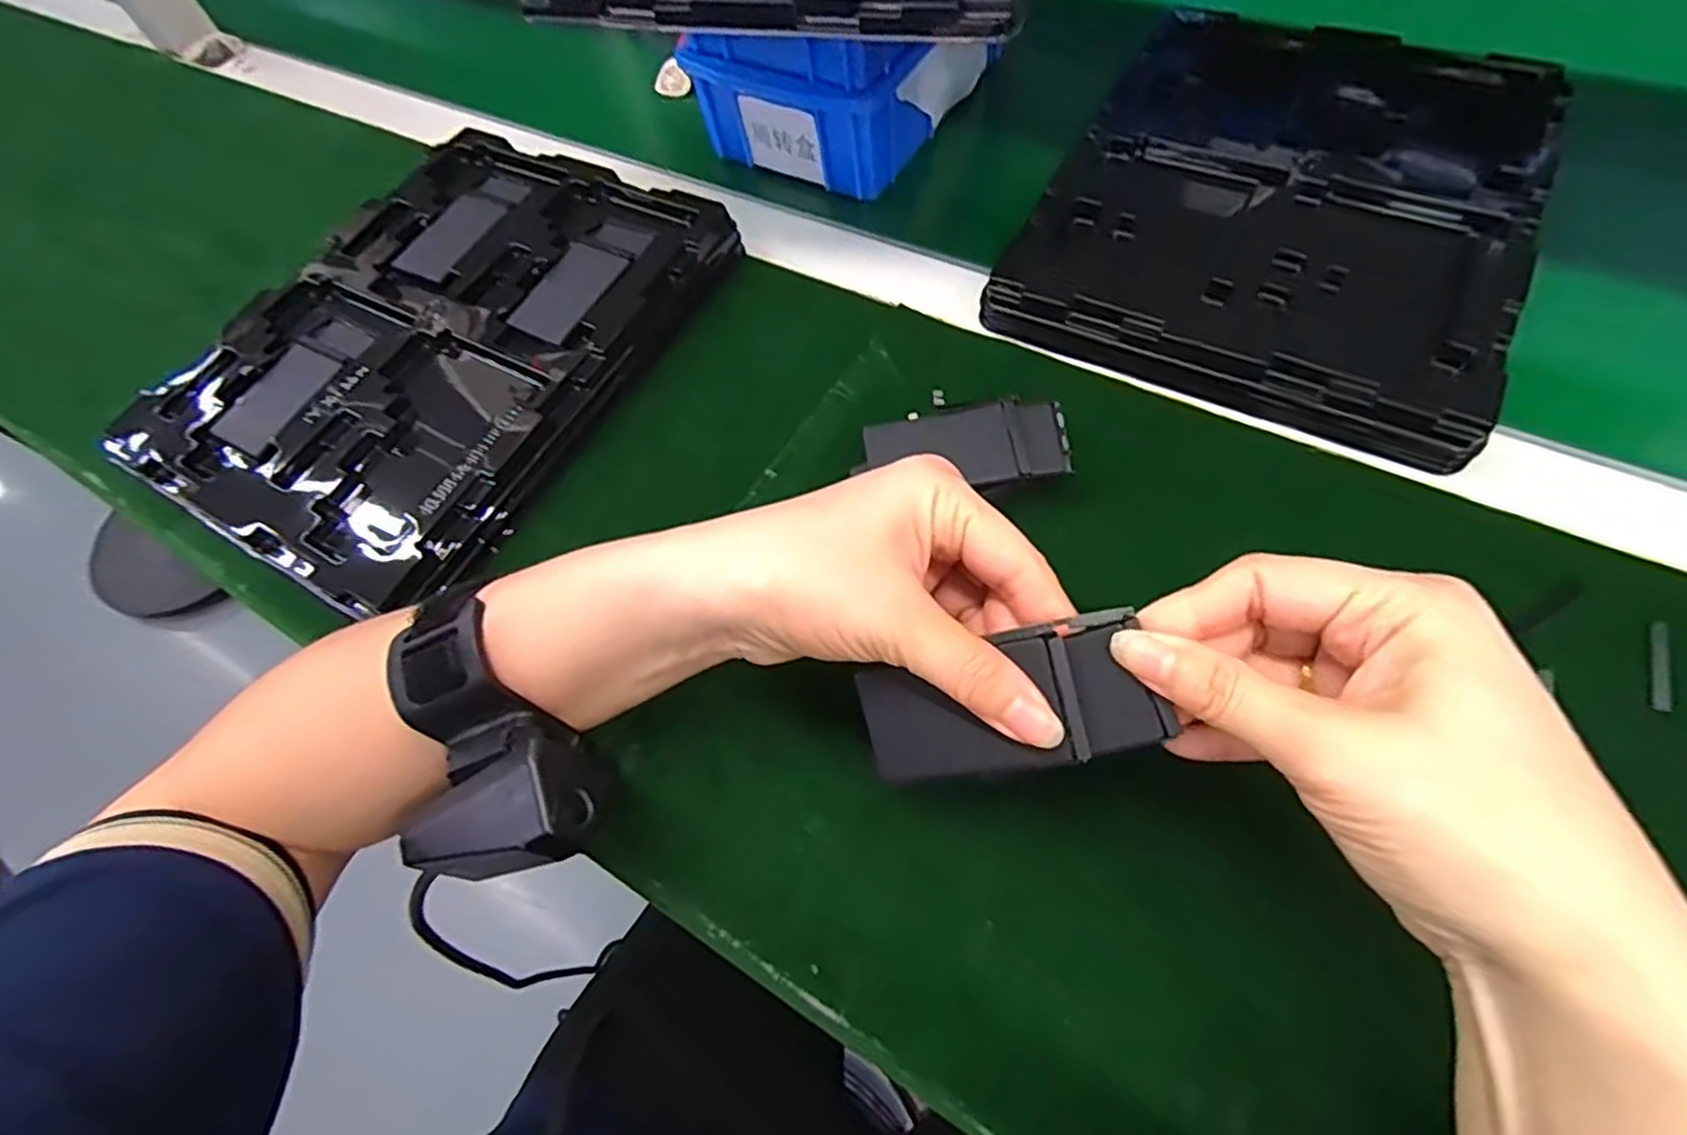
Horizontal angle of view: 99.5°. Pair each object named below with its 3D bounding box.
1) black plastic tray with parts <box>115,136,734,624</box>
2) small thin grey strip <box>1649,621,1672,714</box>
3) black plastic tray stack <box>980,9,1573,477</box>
[{"bbox_3d":[-0.212,-0.125,0.374,0.212,0.031,0.271,24,68,18],"label":"black plastic tray with parts"},{"bbox_3d":[0.295,0.035,0.257,0.006,0.004,0.038,24,68,18],"label":"small thin grey strip"},{"bbox_3d":[0.222,-0.189,0.359,0.210,0.027,0.271,25,68,18],"label":"black plastic tray stack"}]

